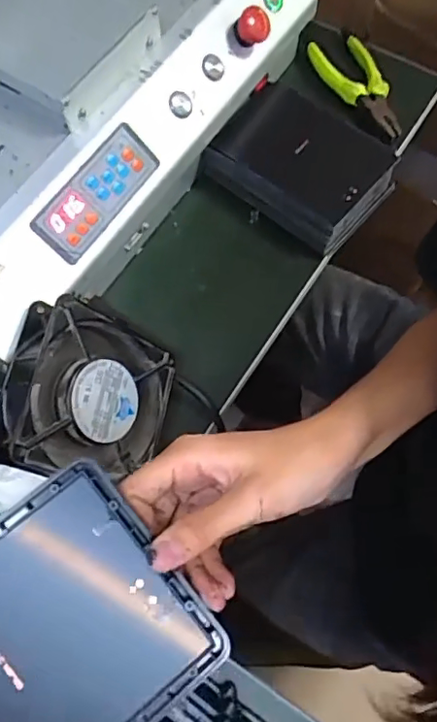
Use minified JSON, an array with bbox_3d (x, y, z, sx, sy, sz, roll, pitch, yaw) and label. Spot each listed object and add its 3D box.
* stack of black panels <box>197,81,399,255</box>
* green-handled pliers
[{"bbox_3d":[0.079,-0.186,0.529,0.155,0.049,0.120,31,72,12],"label":"stack of black panels"},{"bbox_3d":[0.144,-0.288,0.569,0.048,0.028,0.131,-31,72,-11],"label":"green-handled pliers"}]

